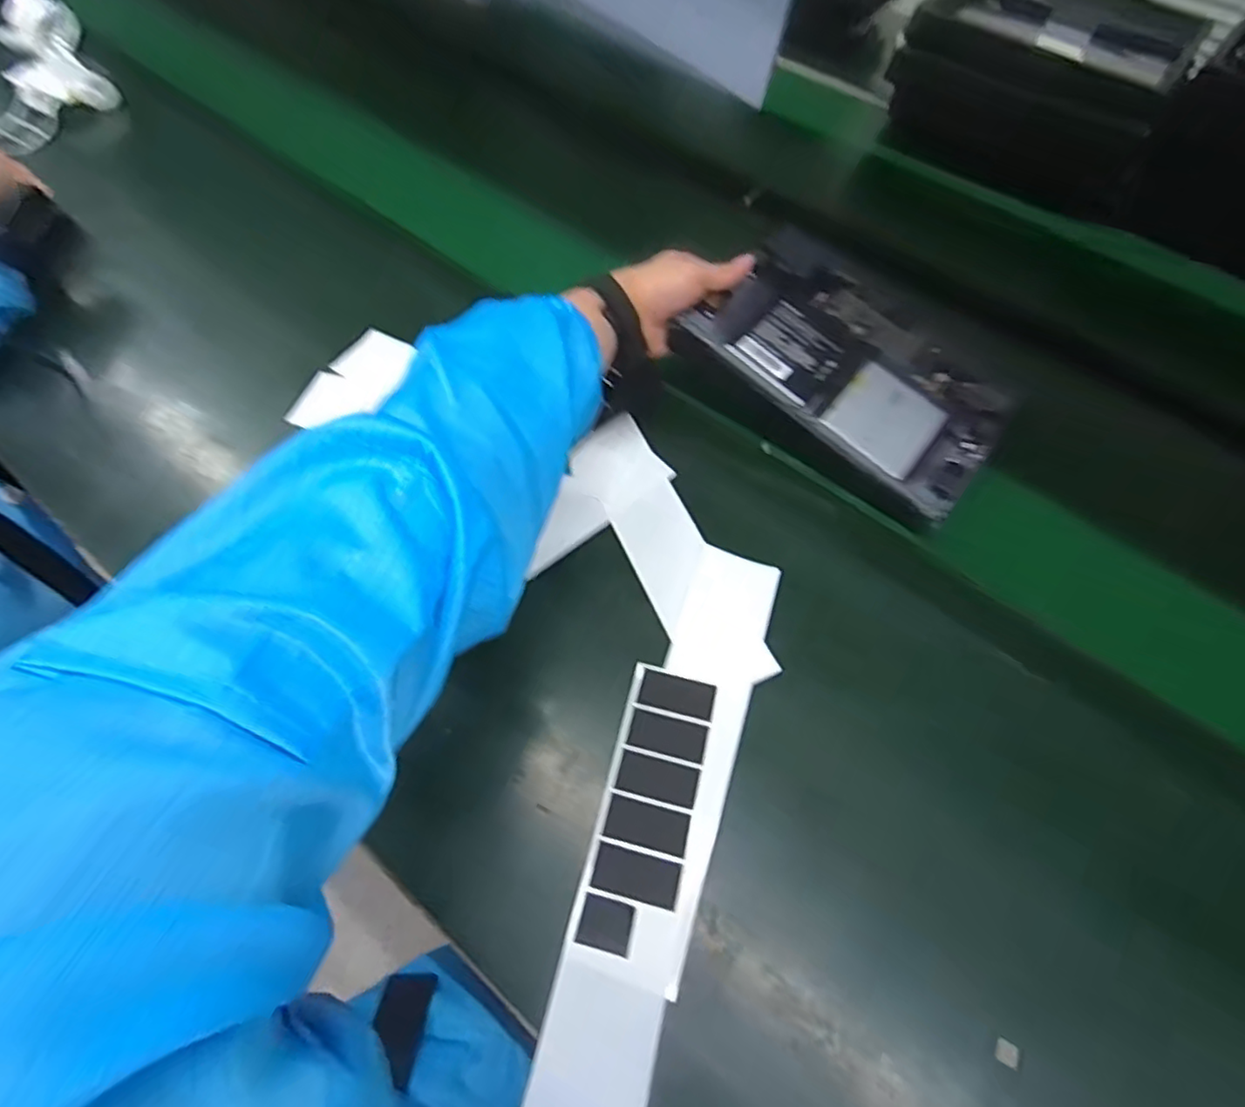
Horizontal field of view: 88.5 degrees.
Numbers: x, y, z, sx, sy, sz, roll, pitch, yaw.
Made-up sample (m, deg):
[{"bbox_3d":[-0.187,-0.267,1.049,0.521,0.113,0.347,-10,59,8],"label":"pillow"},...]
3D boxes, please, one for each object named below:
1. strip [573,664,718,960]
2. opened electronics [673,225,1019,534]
[{"bbox_3d":[0.018,0.146,0.378,0.051,0.004,0.158,12,60,6],"label":"strip"},{"bbox_3d":[0.189,-0.152,0.519,0.245,0.012,0.177,40,66,6],"label":"opened electronics"}]

